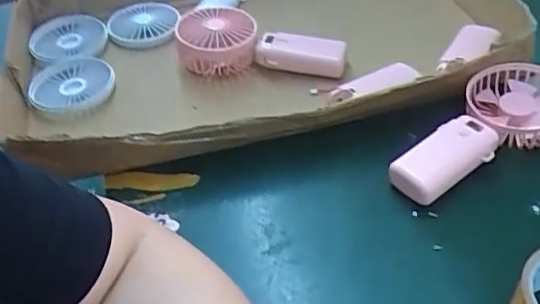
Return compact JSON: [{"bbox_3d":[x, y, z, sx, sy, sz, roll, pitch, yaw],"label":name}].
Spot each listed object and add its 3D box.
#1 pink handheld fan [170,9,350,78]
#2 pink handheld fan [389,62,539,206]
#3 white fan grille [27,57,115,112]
[{"bbox_3d":[-0.010,-0.111,0.601,0.175,0.055,0.069,4,42,11],"label":"pink handheld fan"},{"bbox_3d":[0.190,-0.015,0.495,0.086,0.035,0.189,30,53,34],"label":"pink handheld fan"},{"bbox_3d":[-0.208,-0.068,0.598,0.087,0.021,0.083,-18,42,-14],"label":"white fan grille"}]

